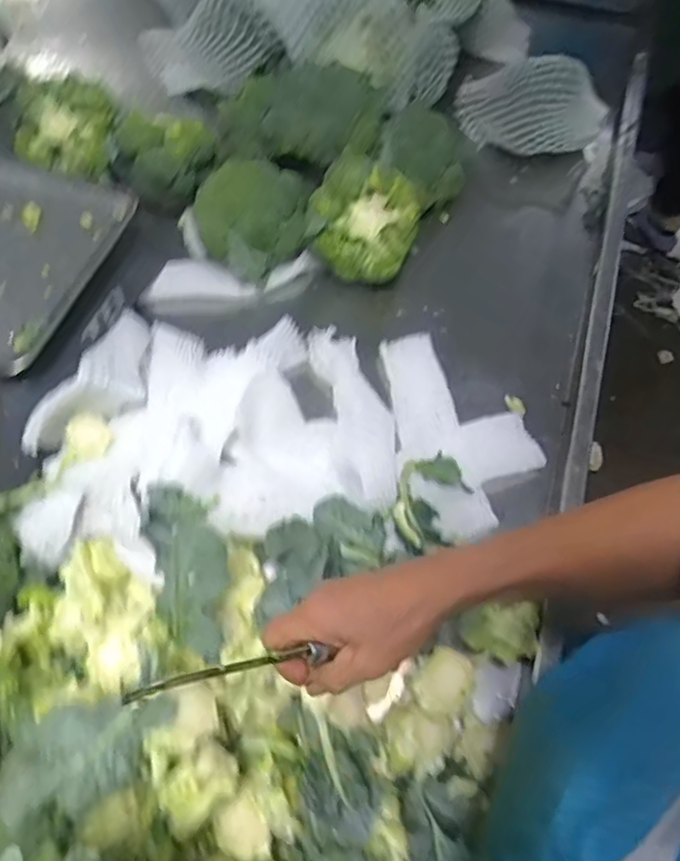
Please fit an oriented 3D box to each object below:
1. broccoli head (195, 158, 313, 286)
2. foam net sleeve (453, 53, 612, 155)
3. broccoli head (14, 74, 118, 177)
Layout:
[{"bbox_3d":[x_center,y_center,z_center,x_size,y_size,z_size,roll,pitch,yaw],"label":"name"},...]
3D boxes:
[{"bbox_3d":[-0.096,-0.252,0.706,0.139,0.089,0.105,-25,68,-14],"label":"broccoli head"},{"bbox_3d":[0.263,-0.455,0.838,0.198,0.121,0.062,26,66,9],"label":"foam net sleeve"},{"bbox_3d":[-0.329,-0.359,0.728,0.123,0.066,0.101,-9,65,-7],"label":"broccoli head"}]

